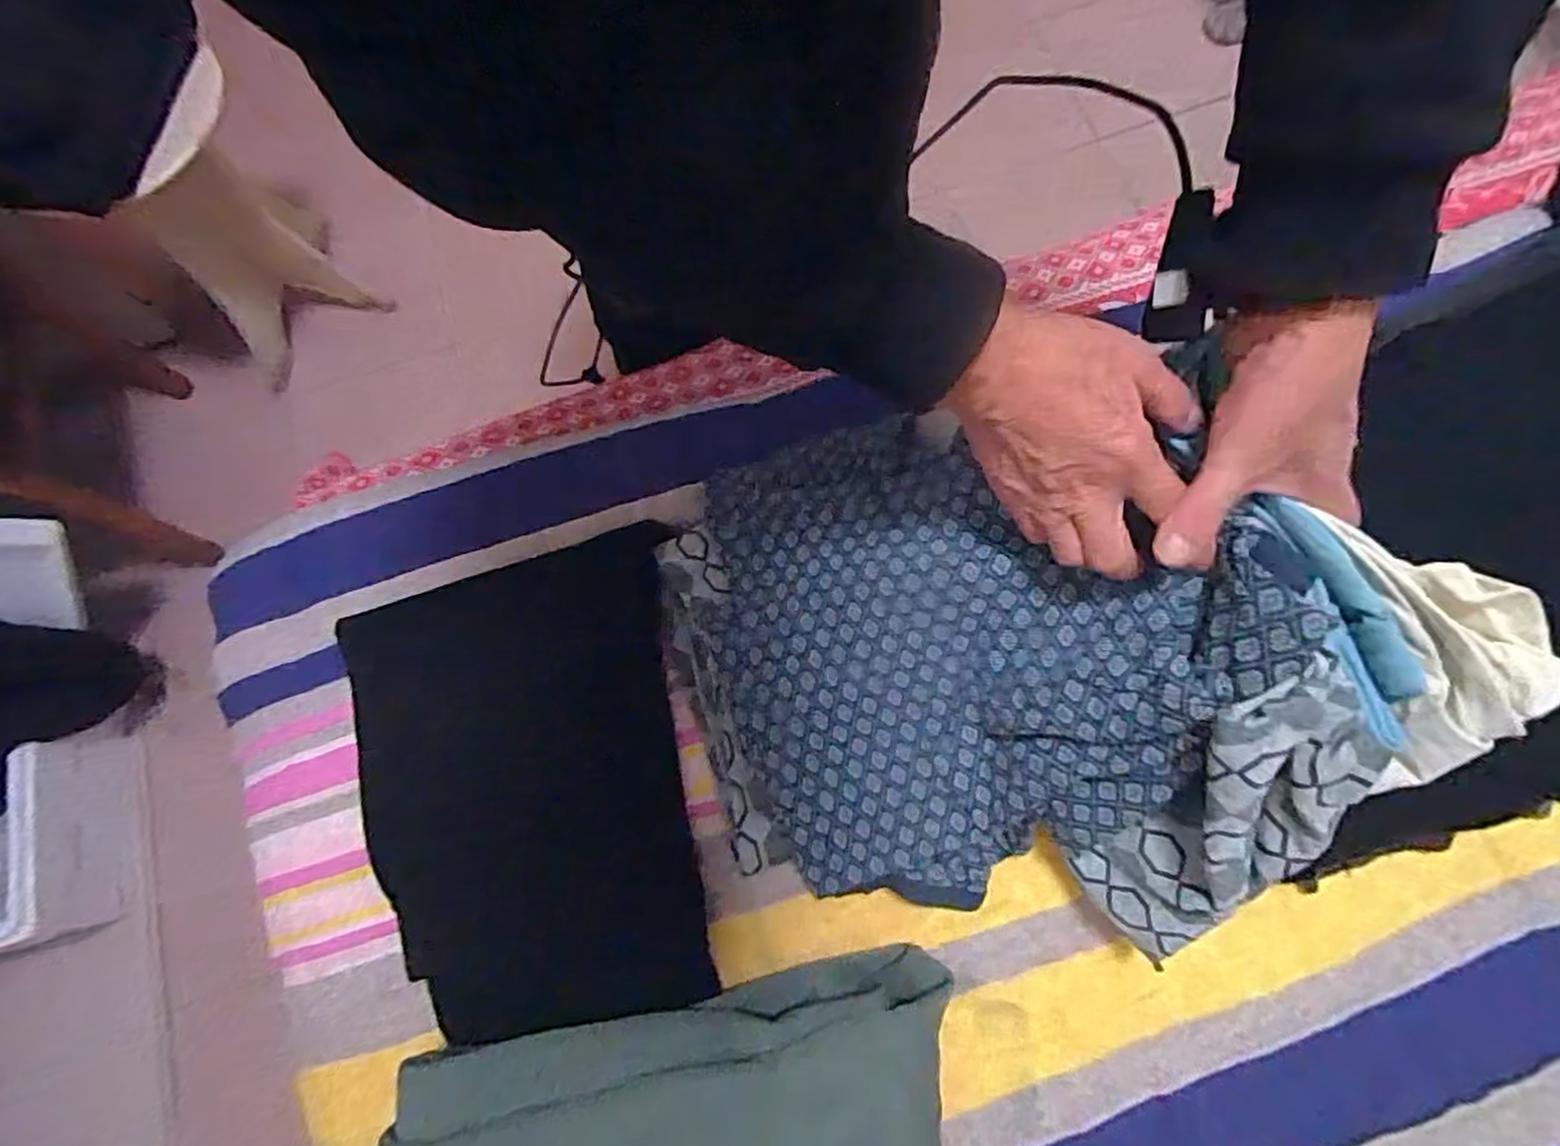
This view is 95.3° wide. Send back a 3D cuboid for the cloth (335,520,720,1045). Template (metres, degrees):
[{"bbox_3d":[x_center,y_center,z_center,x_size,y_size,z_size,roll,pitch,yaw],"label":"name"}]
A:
[{"bbox_3d":[-0.194,0.149,0.535,0.236,0.033,0.337,-11,72,-1],"label":"cloth"}]

